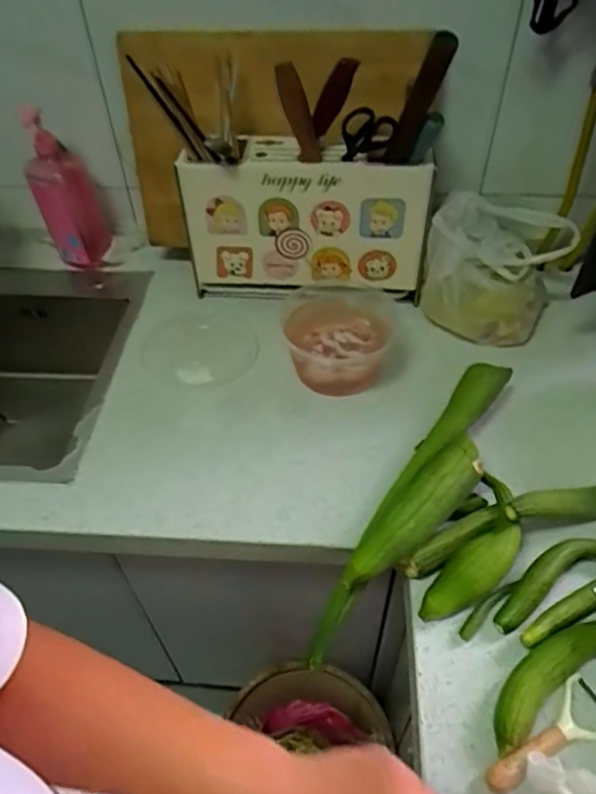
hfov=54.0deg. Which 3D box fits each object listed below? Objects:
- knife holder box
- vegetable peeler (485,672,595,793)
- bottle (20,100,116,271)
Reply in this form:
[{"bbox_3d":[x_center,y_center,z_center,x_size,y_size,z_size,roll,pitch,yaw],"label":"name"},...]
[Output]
[{"bbox_3d":[0.009,-0.249,0.896,0.351,0.240,0.083,2,47,4],"label":"knife holder box"},{"bbox_3d":[0.227,0.304,0.523,0.142,0.025,0.057,-21,50,-17],"label":"vegetable peeler"},{"bbox_3d":[-0.378,-0.324,0.961,0.094,0.271,0.103,-17,49,-13],"label":"bottle"}]

